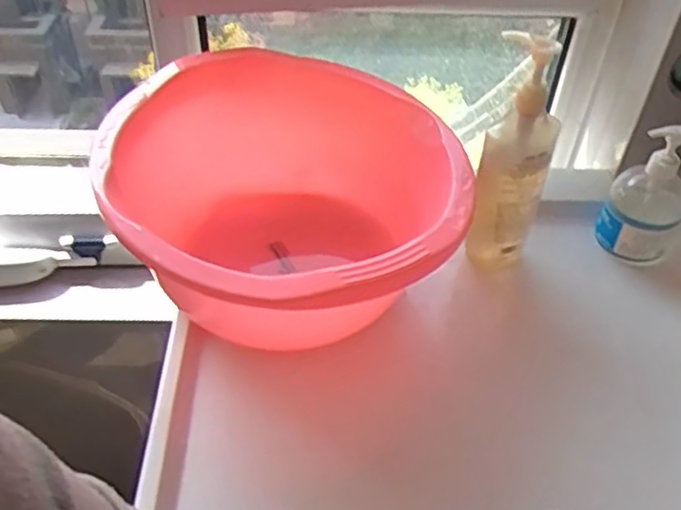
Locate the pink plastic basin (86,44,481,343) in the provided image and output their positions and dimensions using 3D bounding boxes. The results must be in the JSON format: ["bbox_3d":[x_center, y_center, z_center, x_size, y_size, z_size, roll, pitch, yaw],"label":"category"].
[{"bbox_3d":[-0.061,-0.046,0.710,0.344,0.186,0.370,1,44,-1],"label":"pink plastic basin"}]

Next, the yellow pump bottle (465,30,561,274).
[{"bbox_3d":[0.187,-0.099,0.717,0.070,0.273,0.070,20,47,17],"label":"yellow pump bottle"}]

